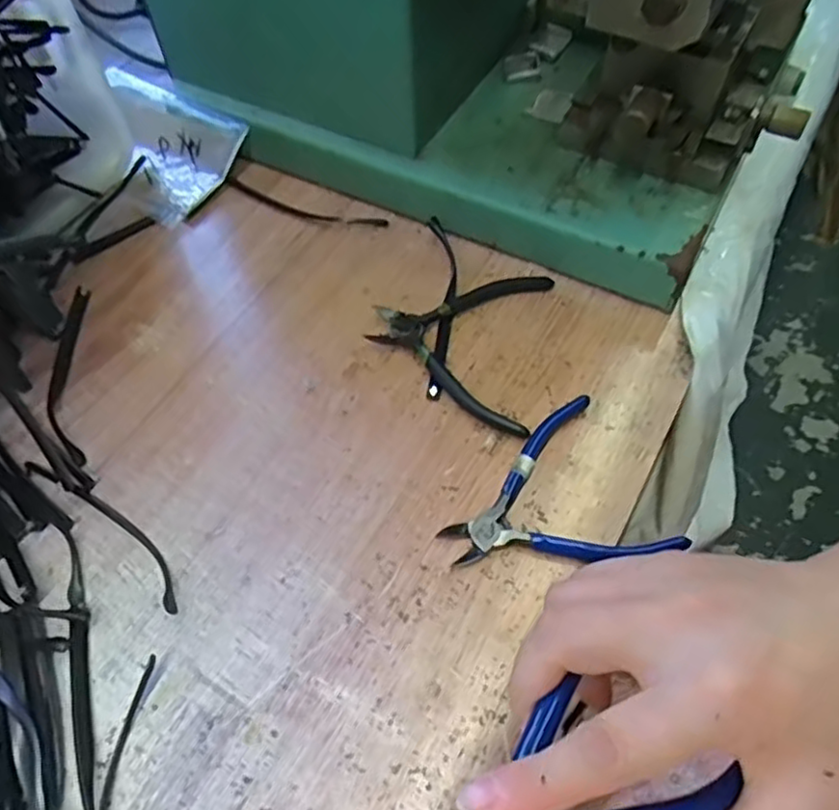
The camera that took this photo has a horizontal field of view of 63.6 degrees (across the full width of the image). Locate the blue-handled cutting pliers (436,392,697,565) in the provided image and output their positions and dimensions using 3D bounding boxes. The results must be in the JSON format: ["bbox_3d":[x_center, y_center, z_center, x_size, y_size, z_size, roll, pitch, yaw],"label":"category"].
[{"bbox_3d":[0.066,0.052,0.368,0.111,0.011,0.096,-19,60,-10],"label":"blue-handled cutting pliers"}]

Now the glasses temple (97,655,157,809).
[{"bbox_3d":[-0.134,0.182,0.292,0.016,0.009,0.137,-1,58,1],"label":"glasses temple"}]

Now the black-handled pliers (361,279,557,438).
[{"bbox_3d":[0.023,-0.043,0.425,0.105,0.018,0.124,9,59,7],"label":"black-handled pliers"}]

